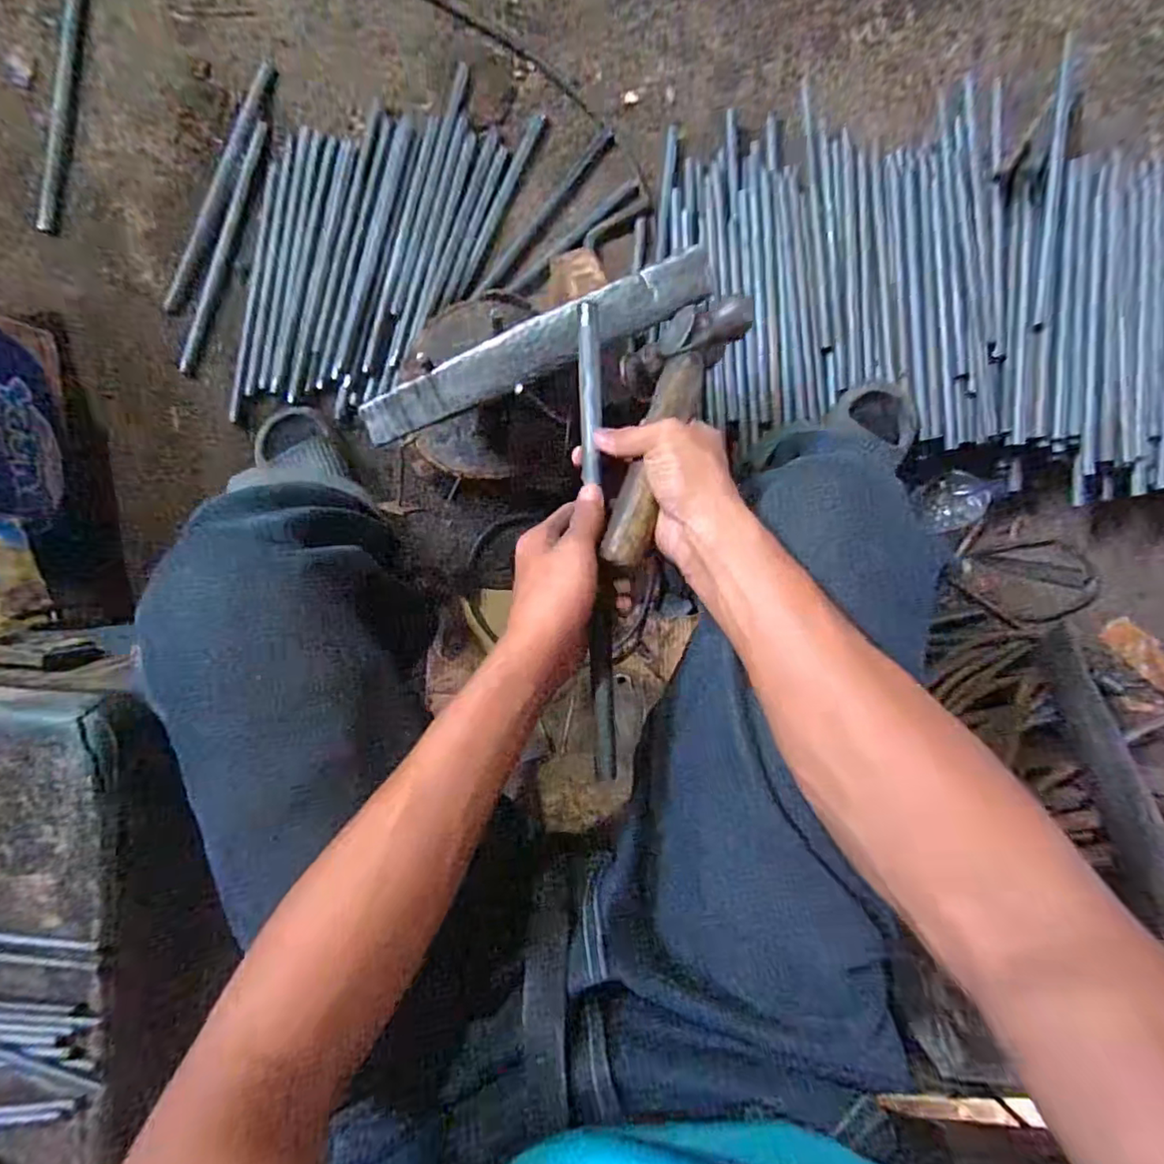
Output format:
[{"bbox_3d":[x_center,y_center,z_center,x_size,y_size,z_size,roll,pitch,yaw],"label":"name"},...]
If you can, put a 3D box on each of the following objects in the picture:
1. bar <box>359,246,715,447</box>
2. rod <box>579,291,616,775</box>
[{"bbox_3d":[-0.038,-0.188,0.484,0.298,0.009,0.039,-23,107,4],"label":"bar"},{"bbox_3d":[0.011,-0.031,0.423,0.017,0.010,0.333,-3,86,-5],"label":"rod"}]

